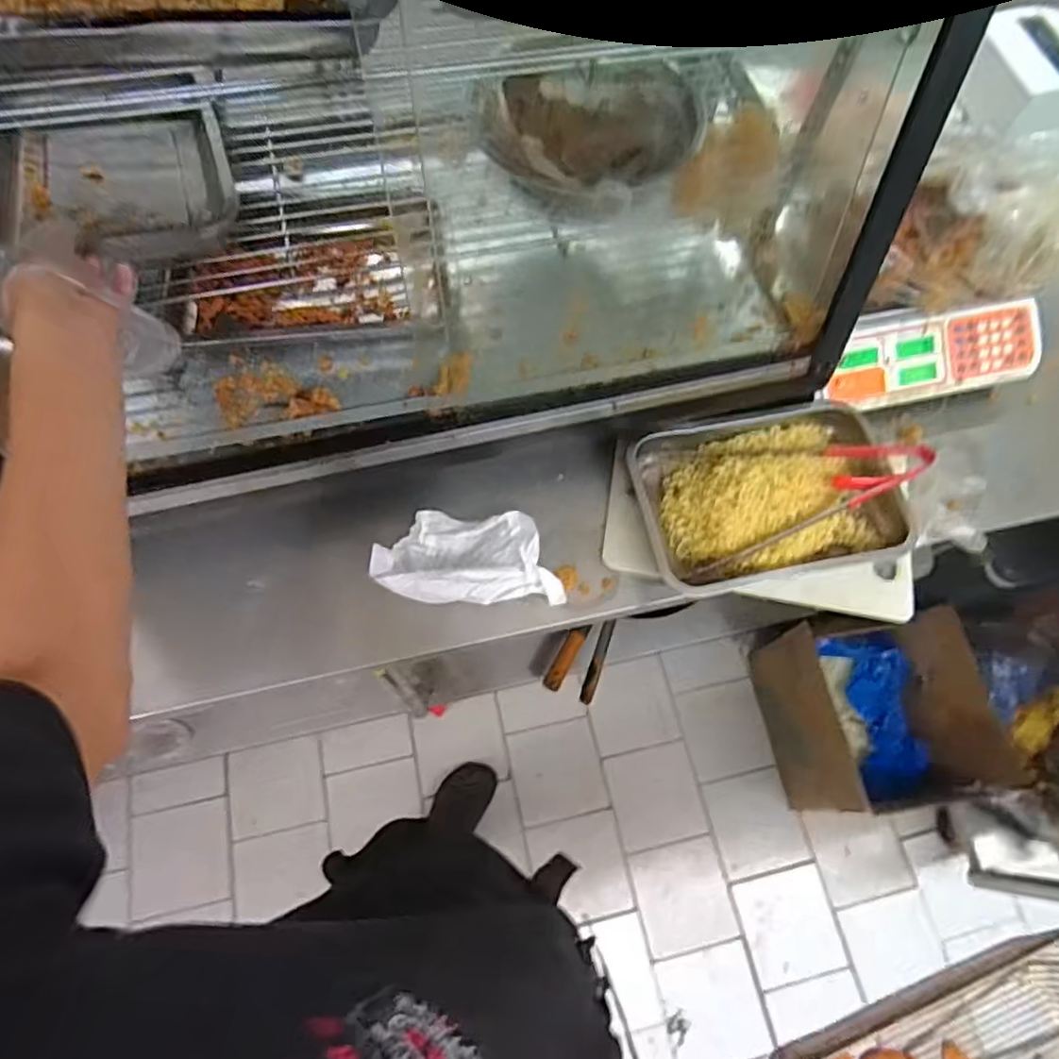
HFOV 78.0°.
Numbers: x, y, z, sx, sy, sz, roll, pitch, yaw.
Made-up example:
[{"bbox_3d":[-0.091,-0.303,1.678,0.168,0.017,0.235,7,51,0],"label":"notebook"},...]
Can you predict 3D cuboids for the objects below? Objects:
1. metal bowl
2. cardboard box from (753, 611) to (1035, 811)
[{"bbox_3d":[0.057,-0.407,0.676,0.209,0.066,0.209,1,67,-3],"label":"metal bowl"},{"bbox_3d":[0.734,0.397,1.403,0.356,0.335,0.371,-6,68,-6],"label":"cardboard box"}]

